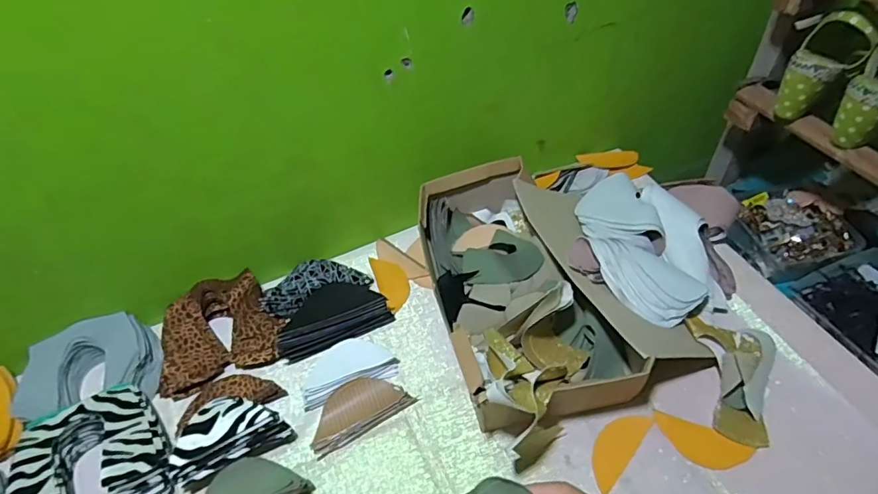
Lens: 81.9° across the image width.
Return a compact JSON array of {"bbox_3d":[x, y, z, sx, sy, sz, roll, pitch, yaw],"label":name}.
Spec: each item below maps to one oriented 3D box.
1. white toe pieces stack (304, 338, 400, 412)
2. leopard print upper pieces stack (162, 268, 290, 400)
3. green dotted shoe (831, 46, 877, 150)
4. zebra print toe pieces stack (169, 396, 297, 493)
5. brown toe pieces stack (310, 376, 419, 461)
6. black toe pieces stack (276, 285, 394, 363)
[{"bbox_3d":[-0.115,0.152,0.638,0.118,0.023,0.062,-21,51,-15],"label":"white toe pieces stack"},{"bbox_3d":[-0.295,0.107,0.667,0.159,0.046,0.137,-21,51,-15],"label":"leopard print upper pieces stack"},{"bbox_3d":[0.561,-0.188,0.639,0.068,0.129,0.079,-34,55,-24],"label":"green dotted shoe"},{"bbox_3d":[-0.234,0.209,0.562,0.121,0.063,0.061,-23,51,-16],"label":"zebra print toe pieces stack"},{"bbox_3d":[-0.099,0.193,0.605,0.122,0.022,0.057,-27,53,-19],"label":"brown toe pieces stack"},{"bbox_3d":[-0.148,0.090,0.683,0.146,0.037,0.086,-23,51,-16],"label":"black toe pieces stack"}]

